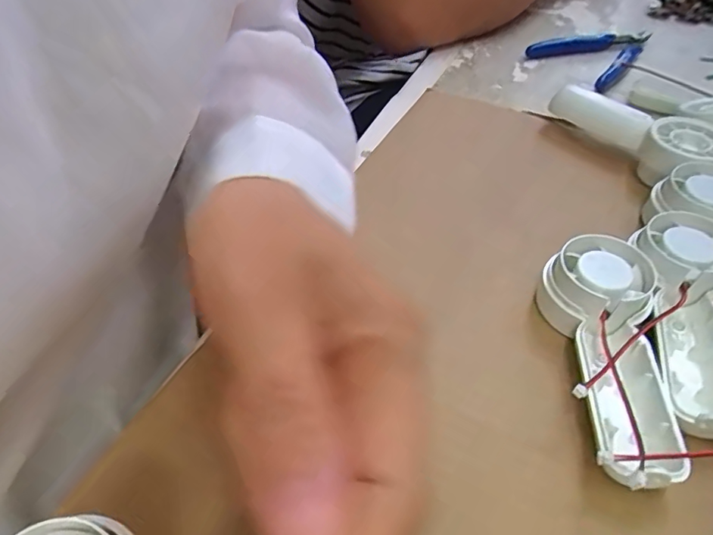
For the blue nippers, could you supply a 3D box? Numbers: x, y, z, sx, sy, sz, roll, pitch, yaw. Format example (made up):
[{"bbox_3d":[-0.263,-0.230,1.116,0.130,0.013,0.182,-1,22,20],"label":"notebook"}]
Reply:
[{"bbox_3d":[0.200,-0.193,0.432,0.084,0.024,0.116,26,53,22],"label":"blue nippers"}]

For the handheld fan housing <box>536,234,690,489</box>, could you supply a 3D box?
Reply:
[{"bbox_3d":[0.105,0.034,0.207,0.042,0.024,0.106,5,48,5],"label":"handheld fan housing"}]

